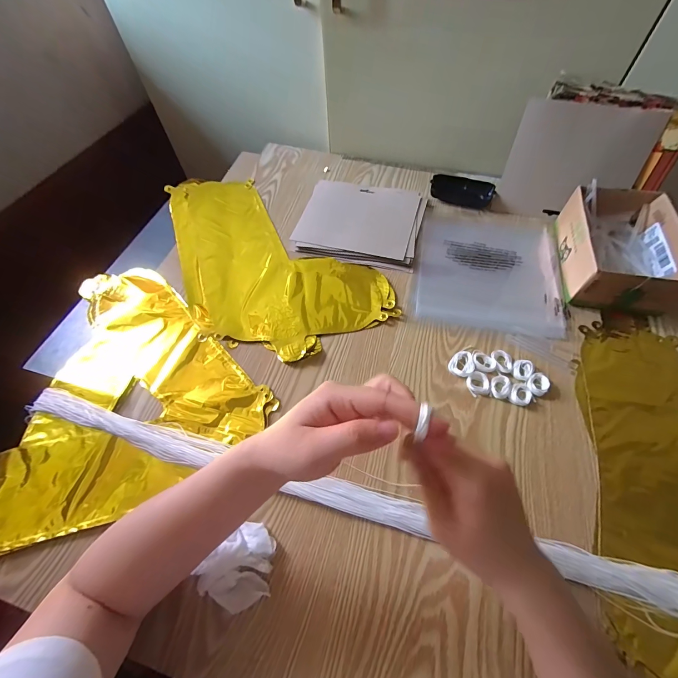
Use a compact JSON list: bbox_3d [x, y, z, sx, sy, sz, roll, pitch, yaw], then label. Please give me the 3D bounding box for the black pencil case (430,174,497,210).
[{"bbox_3d":[0.229,-0.276,0.609,0.113,0.025,0.061,13,60,10],"label":"black pencil case"}]

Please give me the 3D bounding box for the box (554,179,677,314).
[{"bbox_3d":[0.405,-0.132,0.481,0.136,0.068,0.186,7,59,6],"label":"box"}]

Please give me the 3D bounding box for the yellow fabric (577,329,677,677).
[{"bbox_3d":[0.351,0.165,0.335,0.166,0.010,0.410,14,60,10],"label":"yellow fabric"}]

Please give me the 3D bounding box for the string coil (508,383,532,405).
[{"bbox_3d":[0.222,0.067,0.401,0.024,0.004,0.029,28,64,18],"label":"string coil"}]

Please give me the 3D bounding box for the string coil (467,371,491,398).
[{"bbox_3d":[0.173,0.057,0.410,0.027,0.008,0.029,-1,59,2],"label":"string coil"}]

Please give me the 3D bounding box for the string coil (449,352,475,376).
[{"bbox_3d":[0.160,0.032,0.428,0.030,0.005,0.036,21,62,14],"label":"string coil"}]

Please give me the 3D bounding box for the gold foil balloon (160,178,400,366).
[{"bbox_3d":[-0.132,-0.140,0.539,0.252,0.018,0.423,-31,62,-16],"label":"gold foil balloon"}]

